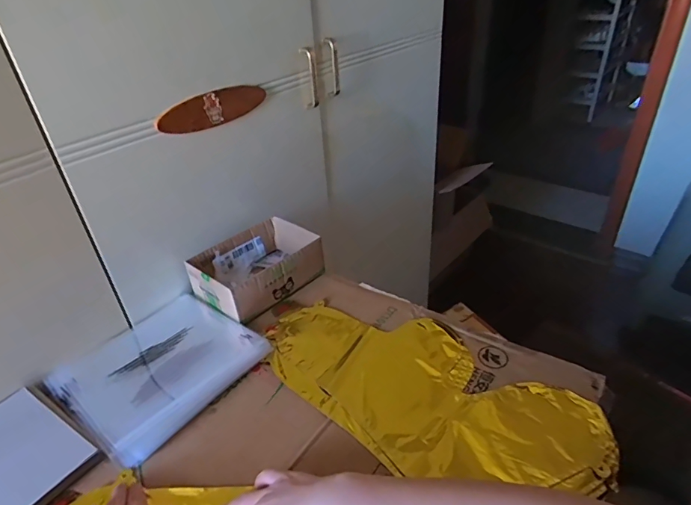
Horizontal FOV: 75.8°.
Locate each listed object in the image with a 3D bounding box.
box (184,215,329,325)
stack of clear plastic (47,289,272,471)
[{"bbox_3d":[-0.143,0.022,0.721,0.142,0.066,0.185,23,42,34],"label":"box"},{"bbox_3d":[-0.249,0.144,0.593,0.209,0.017,0.217,21,41,32],"label":"stack of clear plastic"}]

